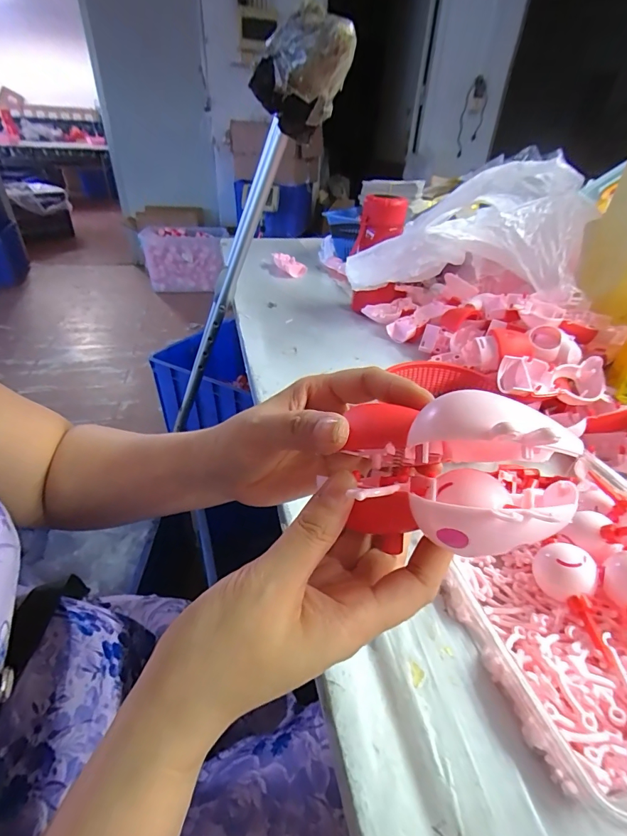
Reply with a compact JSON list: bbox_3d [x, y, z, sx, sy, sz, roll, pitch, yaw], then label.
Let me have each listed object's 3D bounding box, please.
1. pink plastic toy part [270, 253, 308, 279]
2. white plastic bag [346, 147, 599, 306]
[{"bbox_3d":[-0.052,-0.343,0.883,0.045,0.029,0.099,-12,38,-21],"label":"pink plastic toy part"},{"bbox_3d":[0.217,-0.259,0.546,0.290,0.141,0.191,18,38,20],"label":"white plastic bag"}]

